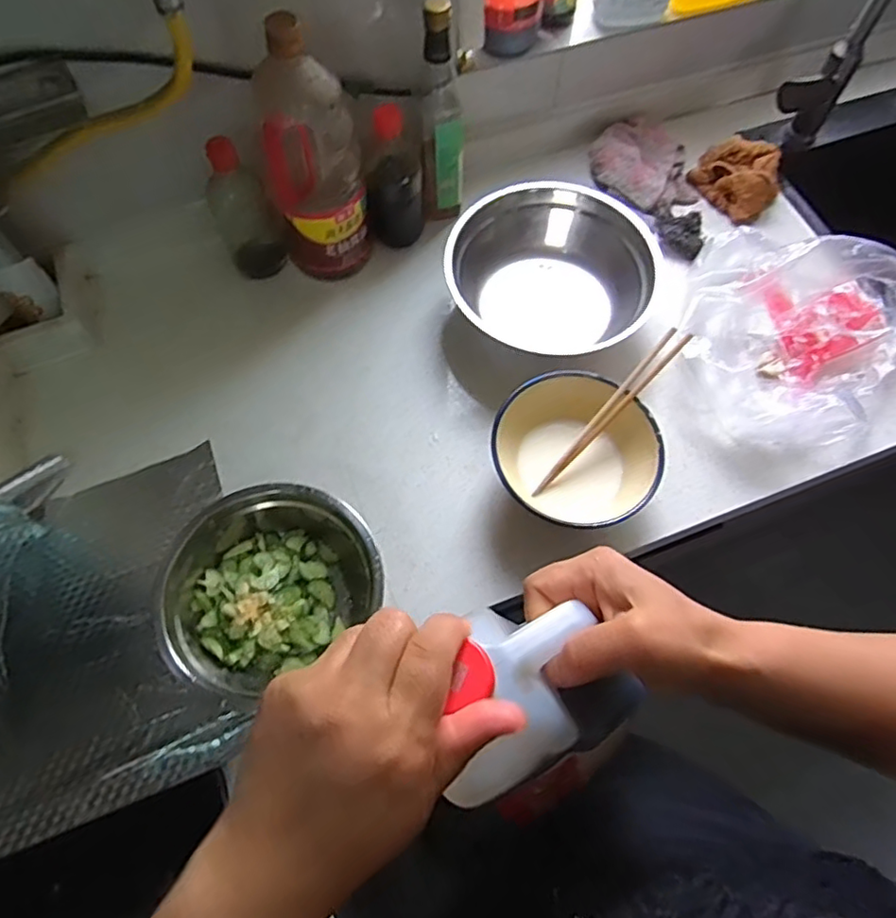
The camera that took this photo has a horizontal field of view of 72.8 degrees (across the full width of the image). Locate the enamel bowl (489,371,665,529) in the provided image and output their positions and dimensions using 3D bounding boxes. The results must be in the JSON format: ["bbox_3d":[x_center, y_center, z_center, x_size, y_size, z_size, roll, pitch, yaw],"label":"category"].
[{"bbox_3d":[0.133,-0.003,0.655,0.172,0.075,0.163,0,69,0],"label":"enamel bowl"}]

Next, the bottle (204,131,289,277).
[{"bbox_3d":[-0.247,-0.291,0.742,0.068,0.177,0.062,-34,72,-12],"label":"bottle"}]

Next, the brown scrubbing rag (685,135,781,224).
[{"bbox_3d":[0.405,-0.400,0.858,0.090,0.069,0.124,-41,74,-14],"label":"brown scrubbing rag"}]

